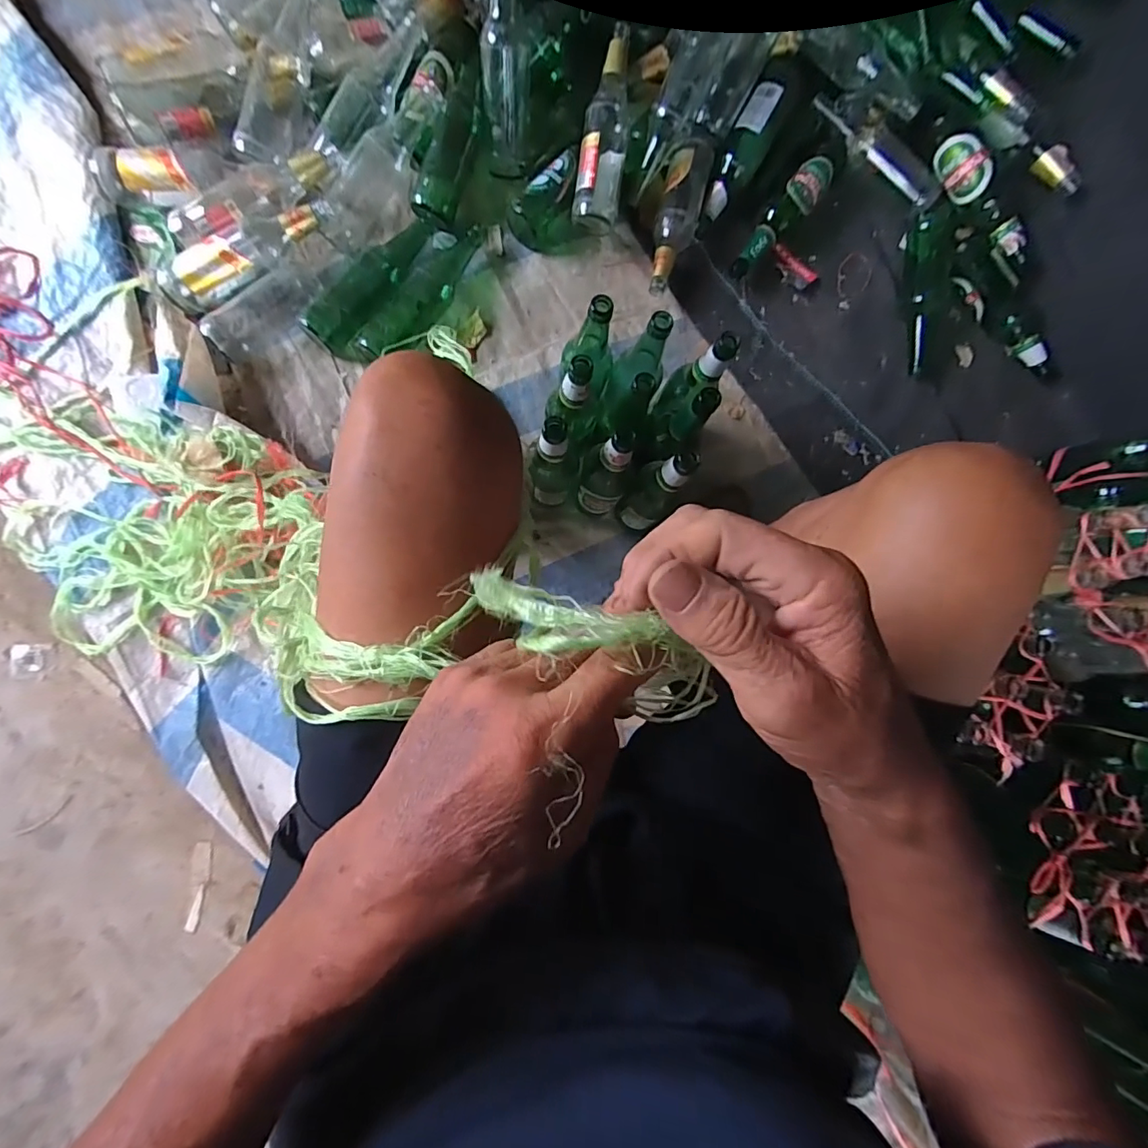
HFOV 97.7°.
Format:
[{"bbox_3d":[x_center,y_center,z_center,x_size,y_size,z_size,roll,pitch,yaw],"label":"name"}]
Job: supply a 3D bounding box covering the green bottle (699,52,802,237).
[{"bbox_3d":[0.296,-0.735,0.867,0.076,0.076,0.301,31,83,-2],"label":"green bottle"}]

